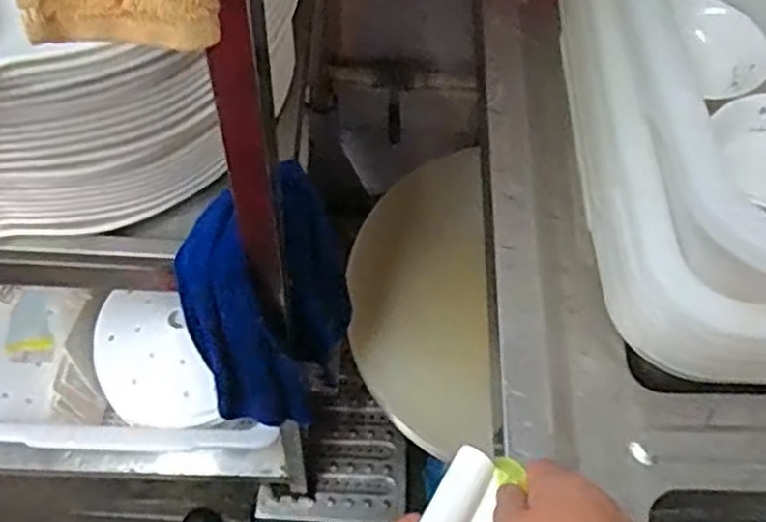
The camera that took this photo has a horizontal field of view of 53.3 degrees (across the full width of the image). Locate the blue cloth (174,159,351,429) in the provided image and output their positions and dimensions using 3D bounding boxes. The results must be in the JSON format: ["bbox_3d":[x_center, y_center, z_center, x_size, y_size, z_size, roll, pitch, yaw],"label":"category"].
[{"bbox_3d":[-0.098,0.052,0.692,0.073,0.348,0.148,38,67,16],"label":"blue cloth"}]

